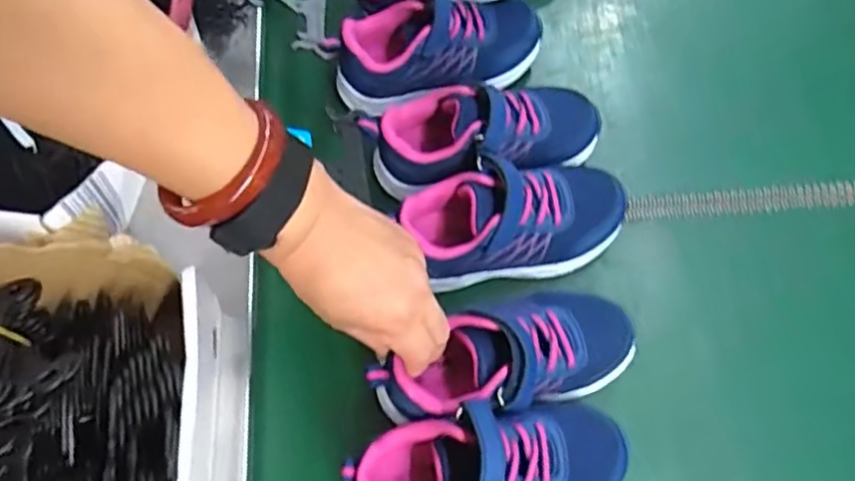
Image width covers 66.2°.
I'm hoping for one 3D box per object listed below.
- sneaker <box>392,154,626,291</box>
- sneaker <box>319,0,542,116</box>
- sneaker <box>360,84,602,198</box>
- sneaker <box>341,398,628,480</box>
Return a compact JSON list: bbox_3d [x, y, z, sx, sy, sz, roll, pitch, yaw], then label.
[{"bbox_3d":[0.060,-0.013,0.455,0.149,0.064,0.068,-6,68,-1],"label":"sneaker"},{"bbox_3d":[0.009,-0.151,0.520,0.166,0.079,0.060,-10,68,-3],"label":"sneaker"},{"bbox_3d":[0.043,-0.073,0.487,0.173,0.076,0.071,-10,68,-3],"label":"sneaker"},{"bbox_3d":[0.033,0.132,0.386,0.163,0.064,0.074,-5,68,-1],"label":"sneaker"}]

